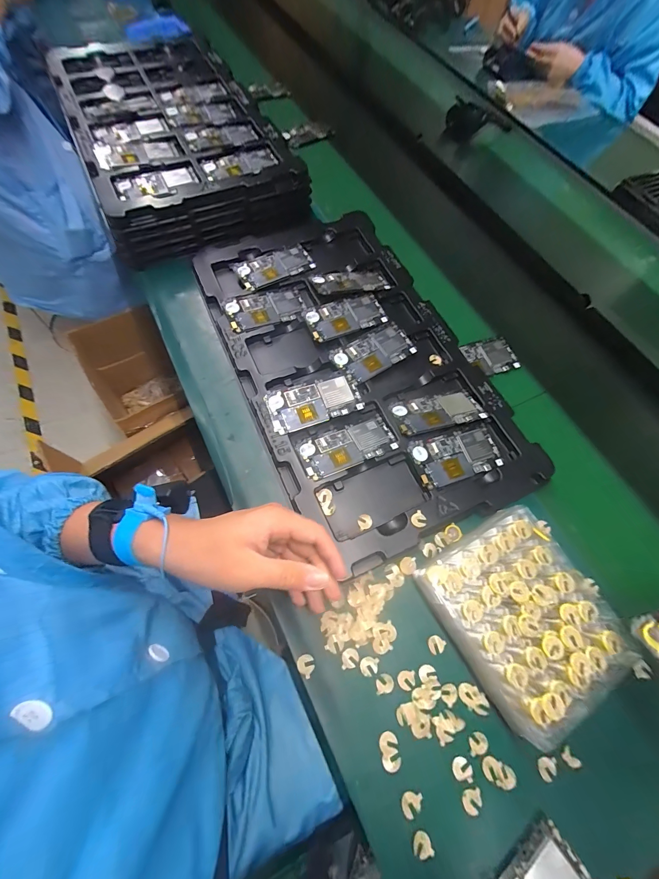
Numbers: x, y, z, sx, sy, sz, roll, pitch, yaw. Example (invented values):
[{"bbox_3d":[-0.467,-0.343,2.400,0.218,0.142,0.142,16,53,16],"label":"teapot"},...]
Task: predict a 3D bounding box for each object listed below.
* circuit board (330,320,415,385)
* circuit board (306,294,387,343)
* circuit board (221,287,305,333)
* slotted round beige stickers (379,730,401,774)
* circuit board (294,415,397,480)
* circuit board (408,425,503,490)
[{"bbox_3d":[0.067,-0.130,0.508,0.122,0.007,0.065,-30,71,-14],"label":"circuit board"},{"bbox_3d":[0.026,-0.192,0.534,0.122,0.006,0.061,-20,69,-11],"label":"circuit board"},{"bbox_3d":[-0.099,-0.205,0.532,0.120,0.009,0.060,-22,69,-11],"label":"circuit board"},{"bbox_3d":[0.059,0.303,0.332,0.018,0.004,0.030,-11,67,-7],"label":"slotted round beige stickers"},{"bbox_3d":[0.023,0.009,0.448,0.124,0.012,0.058,-20,69,-11],"label":"circuit board"},{"bbox_3d":[0.169,0.021,0.449,0.119,0.011,0.062,-15,68,-9],"label":"circuit board"}]

